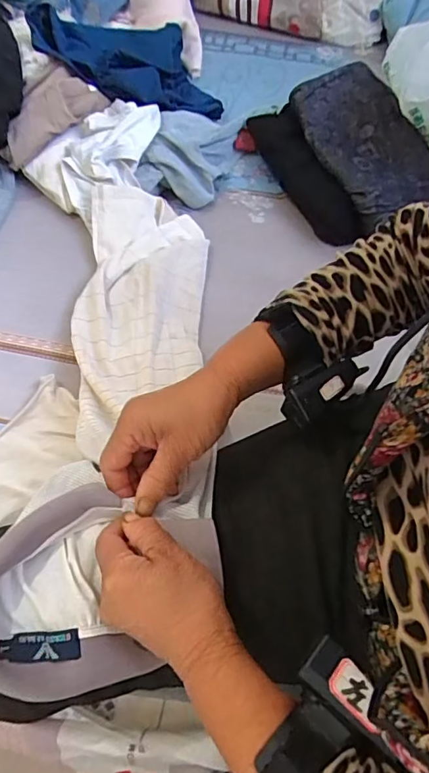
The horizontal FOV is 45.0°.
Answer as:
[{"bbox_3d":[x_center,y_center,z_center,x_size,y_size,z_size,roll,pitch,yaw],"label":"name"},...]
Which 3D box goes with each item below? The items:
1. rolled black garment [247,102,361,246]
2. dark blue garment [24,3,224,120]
[{"bbox_3d":[0.124,-0.319,0.766,0.077,0.062,0.285,-14,63,-8],"label":"rolled black garment"},{"bbox_3d":[-0.141,-0.512,0.826,0.250,0.112,0.222,-22,64,-12],"label":"dark blue garment"}]

